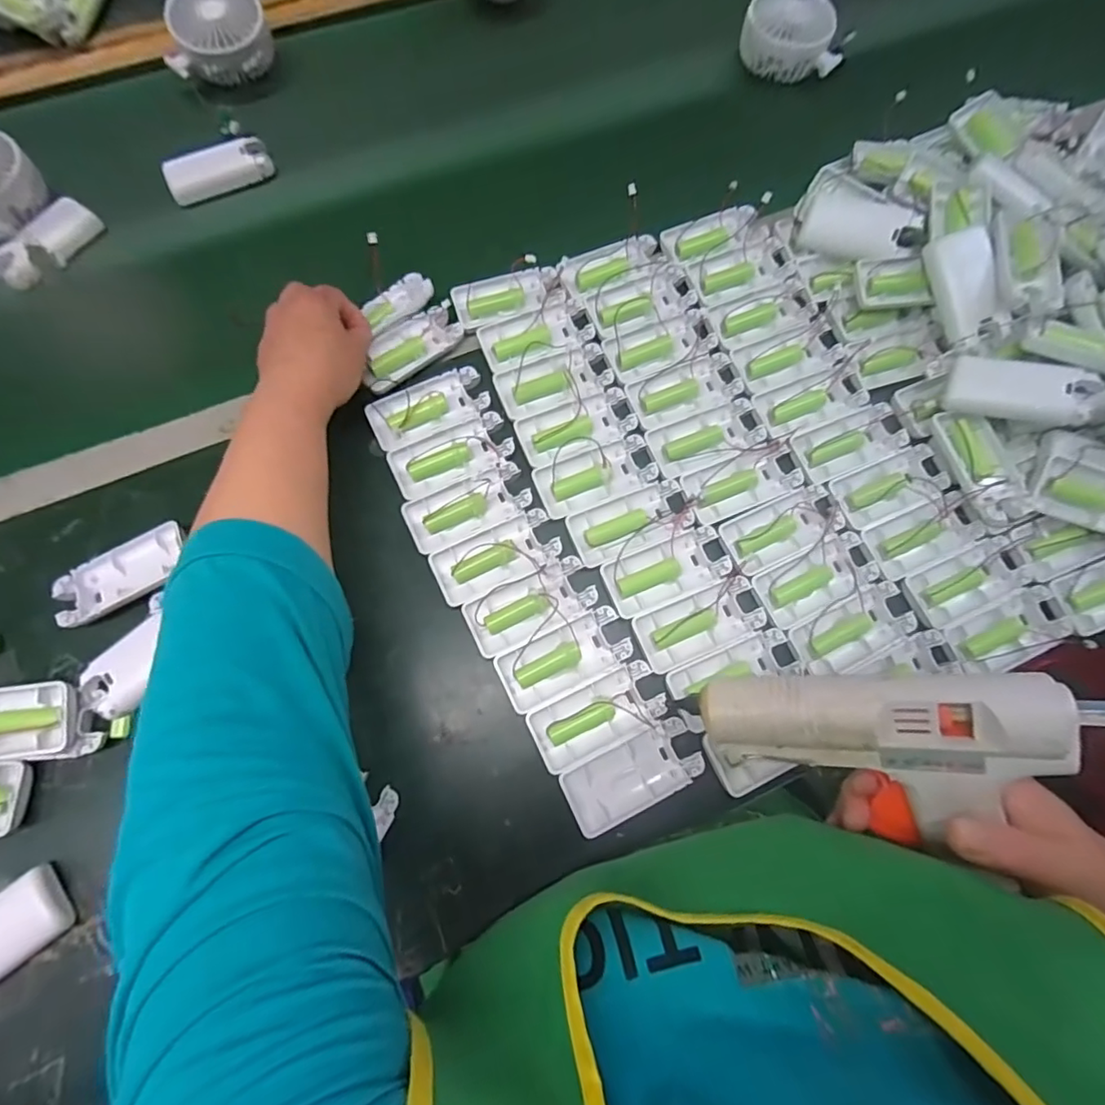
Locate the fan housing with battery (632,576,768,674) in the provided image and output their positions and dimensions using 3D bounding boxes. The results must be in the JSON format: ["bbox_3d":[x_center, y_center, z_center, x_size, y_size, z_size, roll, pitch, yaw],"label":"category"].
[{"bbox_3d":[0.109,0.053,0.411,0.092,0.021,0.044,-21,76,-7],"label":"fan housing with battery"}]

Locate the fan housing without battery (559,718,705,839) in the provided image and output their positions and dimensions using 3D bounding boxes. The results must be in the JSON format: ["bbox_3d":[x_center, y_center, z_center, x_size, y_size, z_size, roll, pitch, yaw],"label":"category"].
[{"bbox_3d":[0.055,0.154,0.386,0.093,0.017,0.044,-25,77,-8],"label":"fan housing without battery"}]

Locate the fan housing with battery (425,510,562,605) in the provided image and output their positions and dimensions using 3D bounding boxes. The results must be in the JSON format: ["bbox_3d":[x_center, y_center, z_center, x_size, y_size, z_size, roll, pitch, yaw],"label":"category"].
[{"bbox_3d":[-0.042,0.002,0.416,0.092,0.017,0.044,-24,77,-8],"label":"fan housing with battery"}]

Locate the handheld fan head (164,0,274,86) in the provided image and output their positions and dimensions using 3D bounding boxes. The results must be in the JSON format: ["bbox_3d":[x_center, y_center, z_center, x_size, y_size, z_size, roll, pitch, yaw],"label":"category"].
[{"bbox_3d":[-0.316,-0.494,0.526,0.086,0.043,0.075,-4,75,-3],"label":"handheld fan head"}]

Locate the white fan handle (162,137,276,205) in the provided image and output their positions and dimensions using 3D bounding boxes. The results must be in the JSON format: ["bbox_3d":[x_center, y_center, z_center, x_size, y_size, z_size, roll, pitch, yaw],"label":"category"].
[{"bbox_3d":[-0.308,-0.355,0.516,0.091,0.017,0.039,-30,78,-9],"label":"white fan handle"}]

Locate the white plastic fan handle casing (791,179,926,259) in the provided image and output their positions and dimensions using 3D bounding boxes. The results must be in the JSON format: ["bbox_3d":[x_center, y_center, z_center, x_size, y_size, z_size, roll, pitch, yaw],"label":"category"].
[{"bbox_3d":[0.266,-0.285,0.484,0.099,0.013,0.059,27,104,18],"label":"white plastic fan handle casing"}]

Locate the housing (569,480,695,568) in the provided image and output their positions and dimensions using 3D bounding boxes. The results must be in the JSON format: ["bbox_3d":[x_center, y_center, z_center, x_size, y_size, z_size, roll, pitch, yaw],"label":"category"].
[{"bbox_3d":[0.060,-0.023,0.432,0.093,0.013,0.044,-21,76,-7],"label":"housing"}]

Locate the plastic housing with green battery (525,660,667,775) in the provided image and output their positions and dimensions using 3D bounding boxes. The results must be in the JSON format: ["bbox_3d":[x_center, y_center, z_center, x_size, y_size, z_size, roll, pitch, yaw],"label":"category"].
[{"bbox_3d":[0.032,0.115,0.395,0.092,0.014,0.046,-24,77,-8],"label":"plastic housing with green battery"}]

